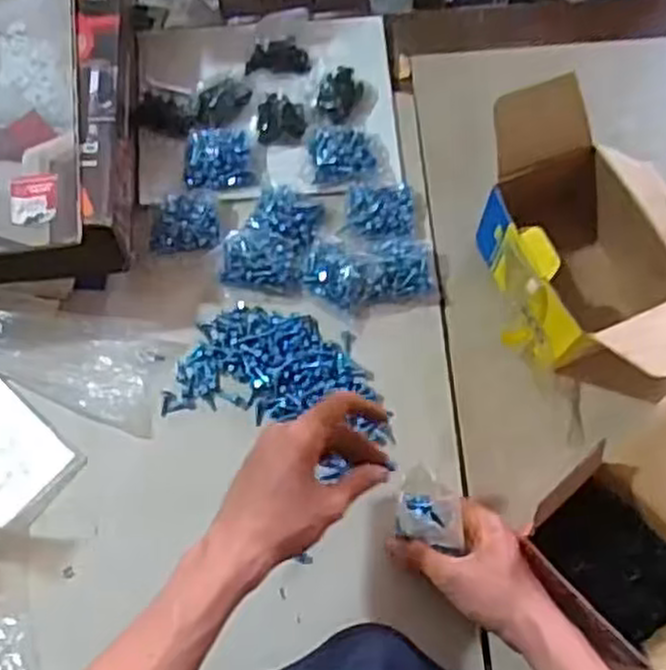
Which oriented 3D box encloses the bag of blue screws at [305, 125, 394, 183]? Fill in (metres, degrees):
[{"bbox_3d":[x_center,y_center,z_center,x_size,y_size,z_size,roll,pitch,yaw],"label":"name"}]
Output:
[{"bbox_3d":[0.018,-0.167,0.733,0.075,0.026,0.055,-4,71,0],"label":"bag of blue screws"}]

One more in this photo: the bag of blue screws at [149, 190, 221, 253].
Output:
[{"bbox_3d":[-0.134,-0.103,0.711,0.060,0.019,0.053,-1,71,1],"label":"bag of blue screws"}]

